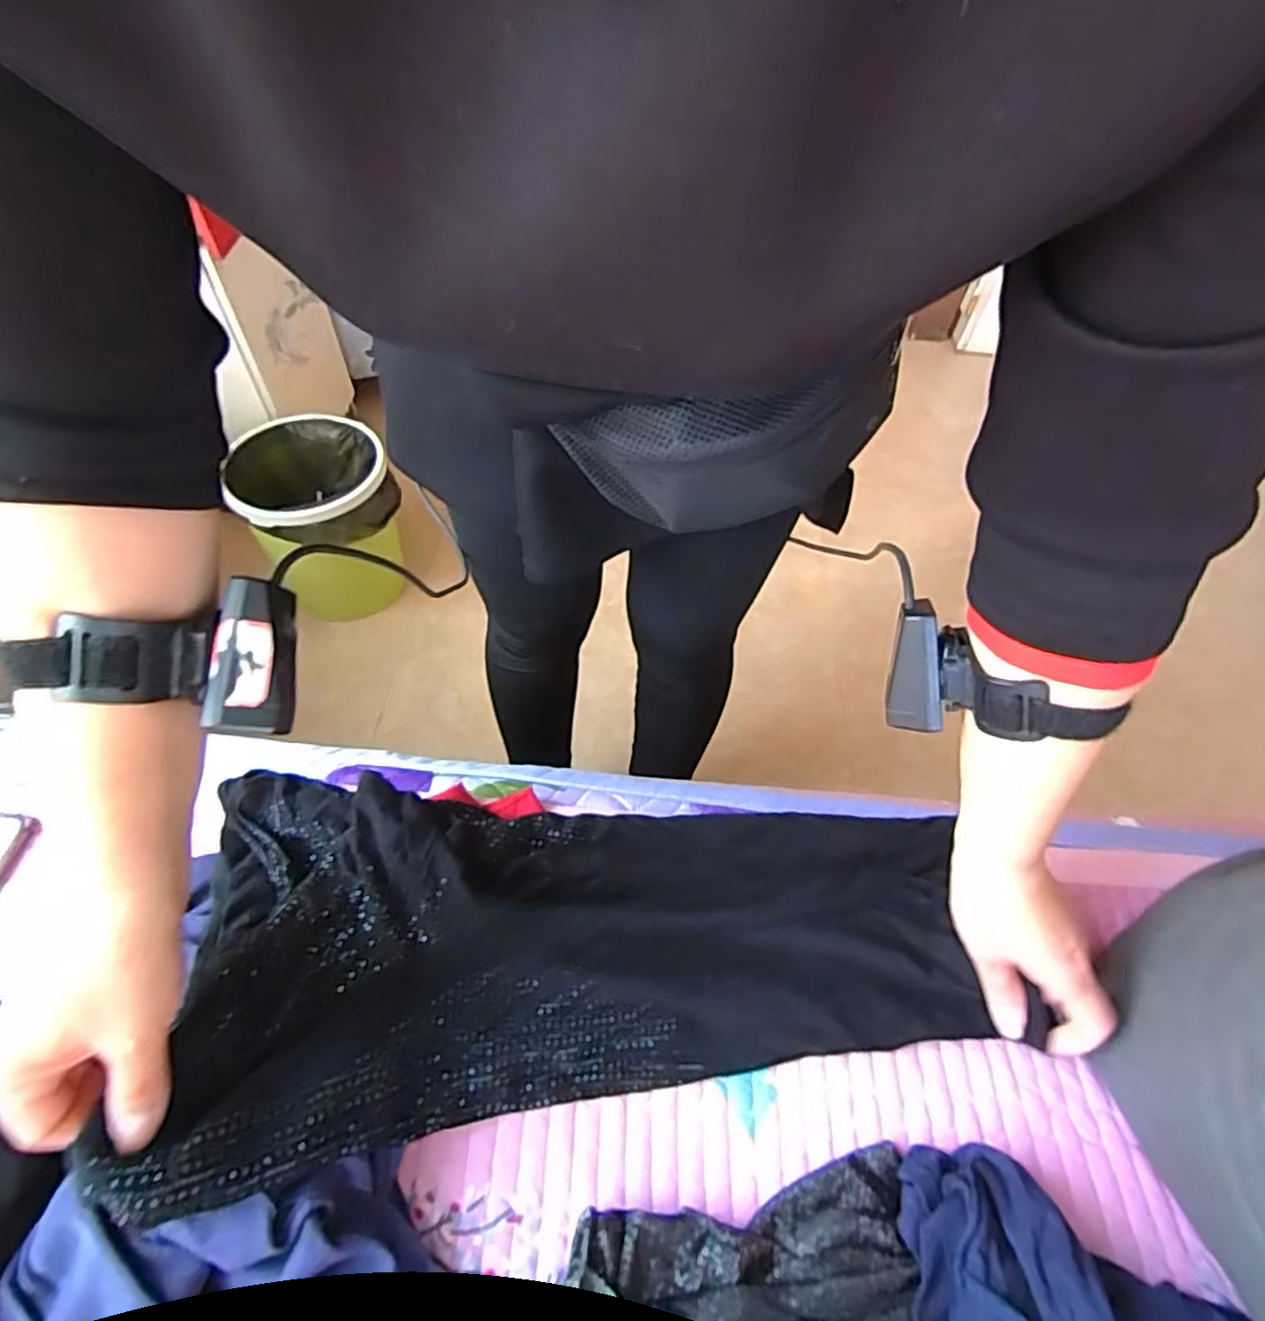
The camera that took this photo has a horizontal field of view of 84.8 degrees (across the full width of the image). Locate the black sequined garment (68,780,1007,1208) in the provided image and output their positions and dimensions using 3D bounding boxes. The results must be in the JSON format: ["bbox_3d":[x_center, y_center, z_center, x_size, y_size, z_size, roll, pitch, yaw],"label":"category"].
[{"bbox_3d":[-0.019,0.165,0.430,0.463,0.074,0.210,1,54,-12],"label":"black sequined garment"}]

